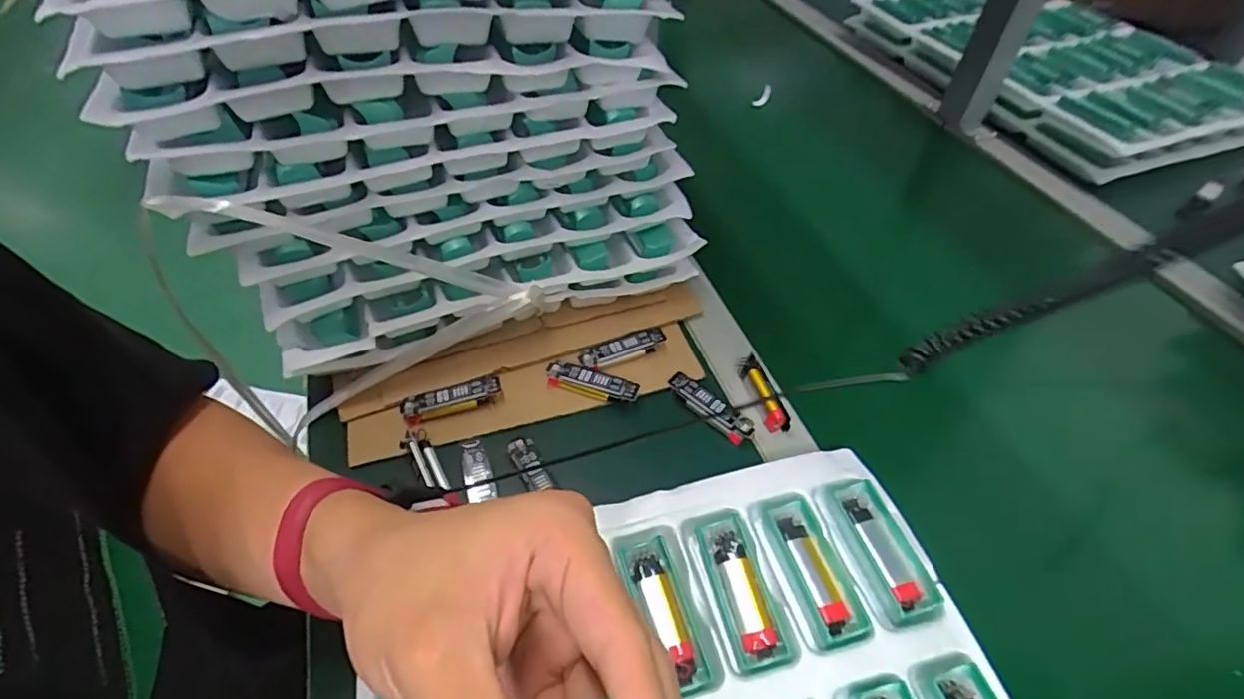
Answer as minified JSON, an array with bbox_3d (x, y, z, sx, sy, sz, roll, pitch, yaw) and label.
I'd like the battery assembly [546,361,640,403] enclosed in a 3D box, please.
[{"bbox_3d":[-0.022,0.025,0.442,0.069,0.018,0.021,12,50,10],"label":"battery assembly"}]

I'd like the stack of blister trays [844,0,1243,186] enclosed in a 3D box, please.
[{"bbox_3d":[0.562,-0.387,0.786,0.285,0.062,0.462,-17,51,-14],"label":"stack of blister trays"}]

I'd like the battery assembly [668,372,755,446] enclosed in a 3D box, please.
[{"bbox_3d":[0.064,0.044,0.433,0.067,0.019,0.018,33,56,25],"label":"battery assembly"}]

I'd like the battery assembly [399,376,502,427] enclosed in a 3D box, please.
[{"bbox_3d":[-0.122,0.036,0.422,0.068,0.016,0.017,-13,50,-11],"label":"battery assembly"}]

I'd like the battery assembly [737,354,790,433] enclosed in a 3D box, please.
[{"bbox_3d":[0.106,0.033,0.440,0.017,0.020,0.063,-11,50,-9],"label":"battery assembly"}]

